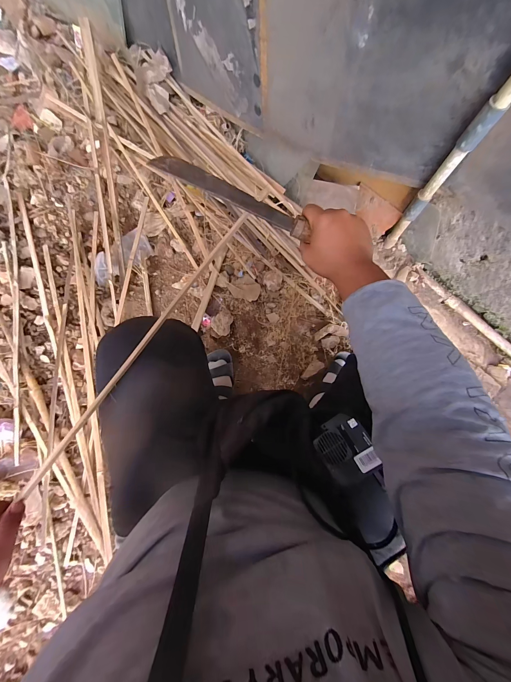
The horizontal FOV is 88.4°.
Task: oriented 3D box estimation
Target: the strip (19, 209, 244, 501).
[{"bbox_3d":[-0.167,0.011,0.373,0.012,0.014,0.489,37,86,6],"label":"strip"}]

